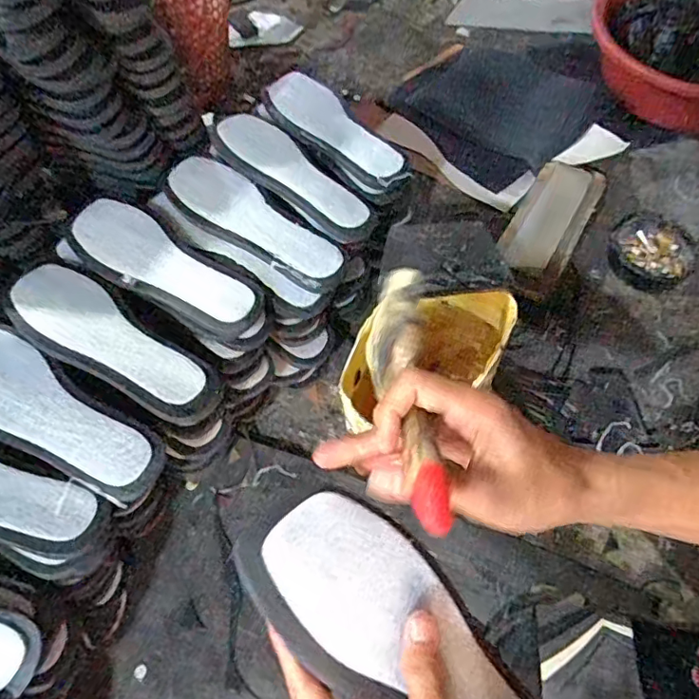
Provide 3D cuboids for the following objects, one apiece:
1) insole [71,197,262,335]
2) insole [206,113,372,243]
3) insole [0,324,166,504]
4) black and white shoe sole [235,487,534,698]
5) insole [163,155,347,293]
[{"bbox_3d":[-0.198,-0.086,0.560,0.232,0.019,0.075,34,66,16],"label":"insole"},{"bbox_3d":[-0.073,-0.205,0.621,0.071,0.016,0.233,-40,66,-20],"label":"insole"},{"bbox_3d":[-0.272,0.056,0.483,0.234,0.019,0.081,28,64,17],"label":"insole"},{"bbox_3d":[0.039,0.170,0.309,0.233,0.012,0.083,43,67,-4],"label":"black and white shoe sole"},{"bbox_3d":[-0.108,-0.142,0.588,0.234,0.011,0.077,35,66,20],"label":"insole"}]

